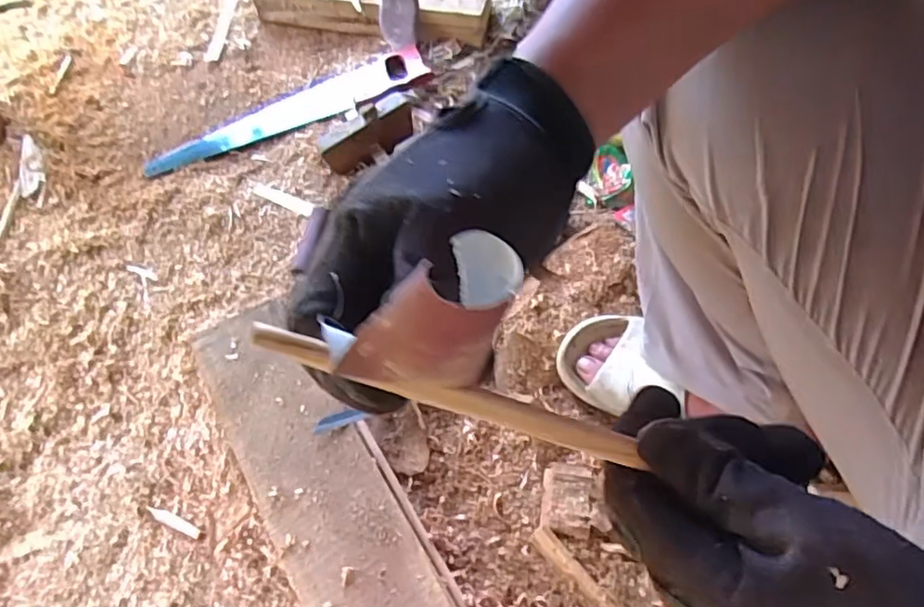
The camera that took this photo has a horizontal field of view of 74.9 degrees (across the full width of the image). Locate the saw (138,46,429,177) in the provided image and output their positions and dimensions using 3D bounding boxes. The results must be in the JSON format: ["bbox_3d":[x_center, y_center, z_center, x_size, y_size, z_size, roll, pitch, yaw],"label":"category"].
[{"bbox_3d":[-0.273,-0.308,0.949,0.452,0.029,0.097,-23,62,-11],"label":"saw"}]

